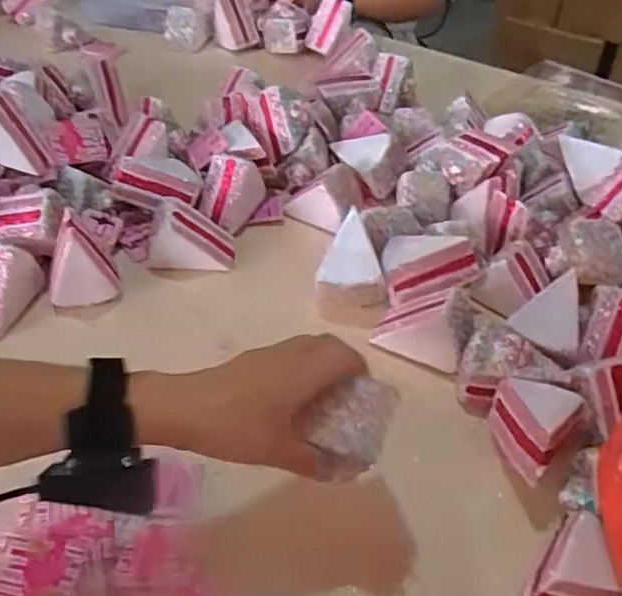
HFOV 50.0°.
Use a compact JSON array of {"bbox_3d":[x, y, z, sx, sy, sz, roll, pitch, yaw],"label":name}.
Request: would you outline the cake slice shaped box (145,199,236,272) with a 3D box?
[{"bbox_3d":[-0.130,-0.066,0.709,0.092,0.060,0.053,0,43,-5],"label":"cake slice shaped box"}]

